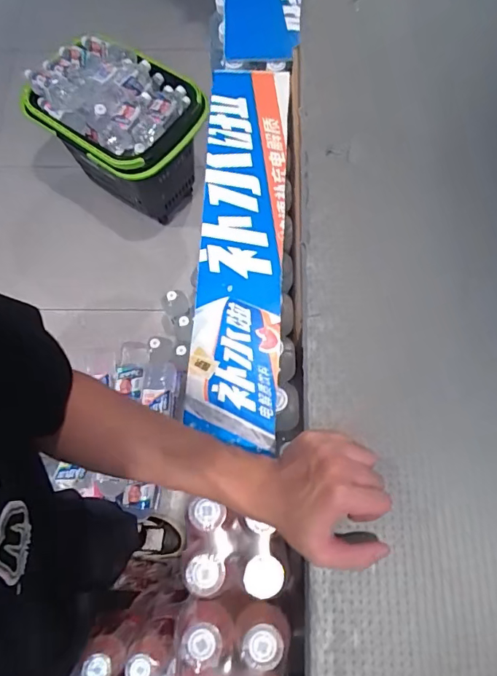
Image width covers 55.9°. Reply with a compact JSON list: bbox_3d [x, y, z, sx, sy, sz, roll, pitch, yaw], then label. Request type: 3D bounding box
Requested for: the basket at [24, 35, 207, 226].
[{"bbox_3d":[-0.391,-0.631,1.489,0.465,0.414,0.302,31,75,10],"label":"basket"}]

